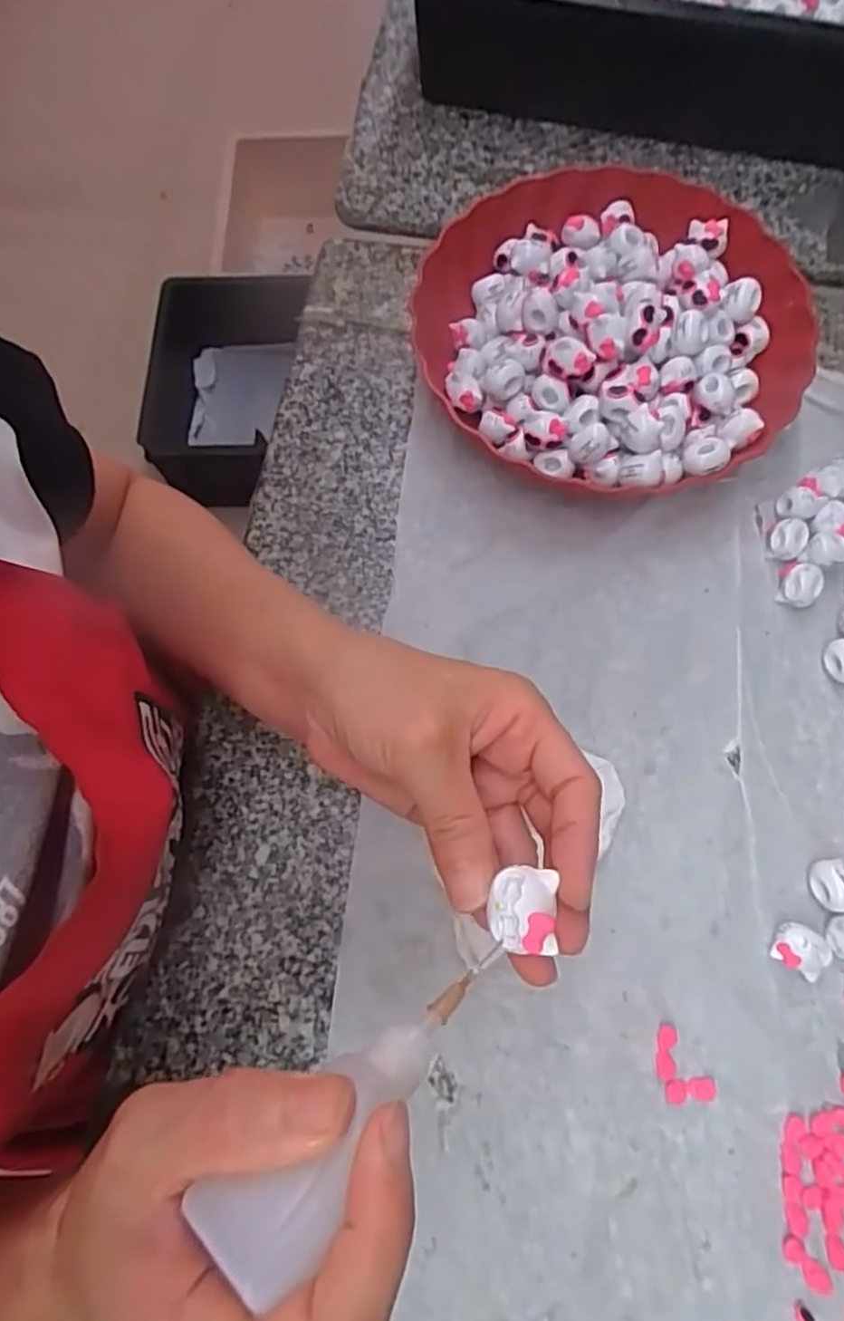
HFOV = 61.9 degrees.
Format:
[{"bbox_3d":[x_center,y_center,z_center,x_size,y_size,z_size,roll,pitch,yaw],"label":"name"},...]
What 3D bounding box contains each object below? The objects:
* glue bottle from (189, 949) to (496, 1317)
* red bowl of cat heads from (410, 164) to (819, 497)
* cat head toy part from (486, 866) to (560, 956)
[{"bbox_3d":[-0.014,0.108,0.181,0.025,0.018,0.093,40,45,13],"label":"glue bottle"},{"bbox_3d":[0.123,-0.217,0.460,0.242,0.059,0.223,-1,72,2],"label":"red bowl of cat heads"},{"bbox_3d":[0.031,0.076,0.216,0.020,0.007,0.023,8,72,4],"label":"cat head toy part"}]

